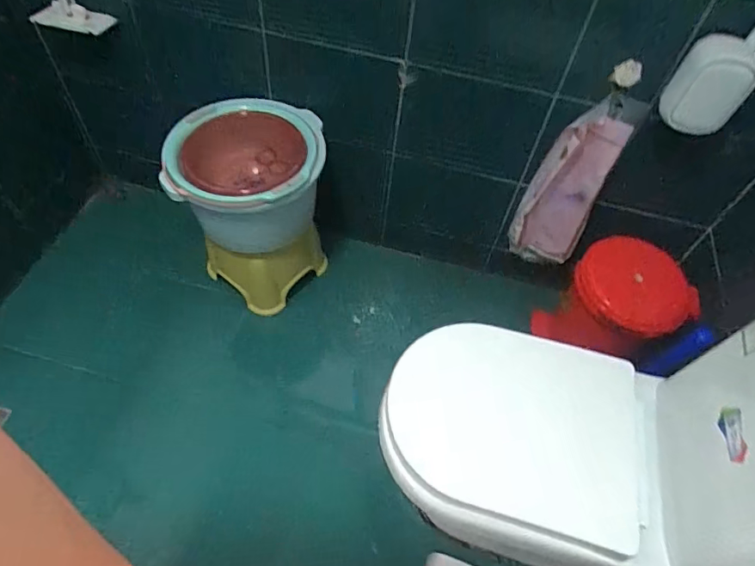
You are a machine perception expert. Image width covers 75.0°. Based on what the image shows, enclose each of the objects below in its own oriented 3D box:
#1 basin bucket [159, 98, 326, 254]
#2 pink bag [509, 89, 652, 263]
[{"bbox_3d":[-0.315,-0.259,1.198,0.354,0.207,0.346,3,54,-4],"label":"basin bucket"},{"bbox_3d":[0.452,-0.221,1.193,0.172,0.459,0.068,15,54,5],"label":"pink bag"}]

